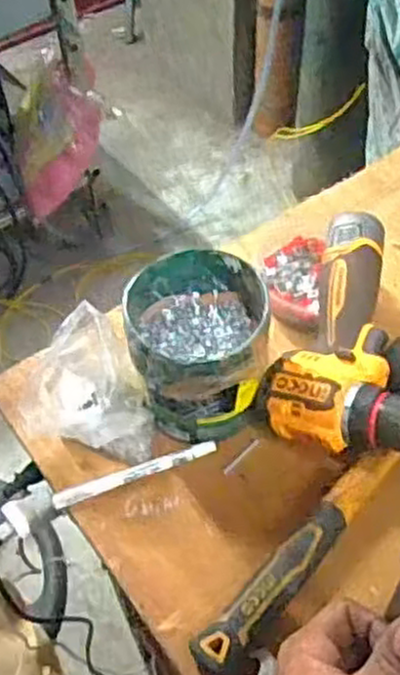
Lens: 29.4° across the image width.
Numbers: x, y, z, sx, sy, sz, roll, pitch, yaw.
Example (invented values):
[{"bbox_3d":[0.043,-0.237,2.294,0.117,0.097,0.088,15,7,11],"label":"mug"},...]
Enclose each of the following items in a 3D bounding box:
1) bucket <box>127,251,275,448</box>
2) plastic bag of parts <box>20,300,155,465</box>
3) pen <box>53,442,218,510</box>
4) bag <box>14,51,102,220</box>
[{"bbox_3d":[0.000,0.009,0.635,0.113,0.115,0.115,-8,53,-3],"label":"bucket"},{"bbox_3d":[-0.093,0.043,0.629,0.108,0.098,0.092,4,53,6],"label":"plastic bag of parts"},{"bbox_3d":[-0.053,0.113,0.634,0.139,0.008,0.013,-19,54,-12],"label":"pen"},{"bbox_3d":[-0.324,-0.469,1.751,0.213,0.299,0.235,-10,53,-6],"label":"bag"}]

